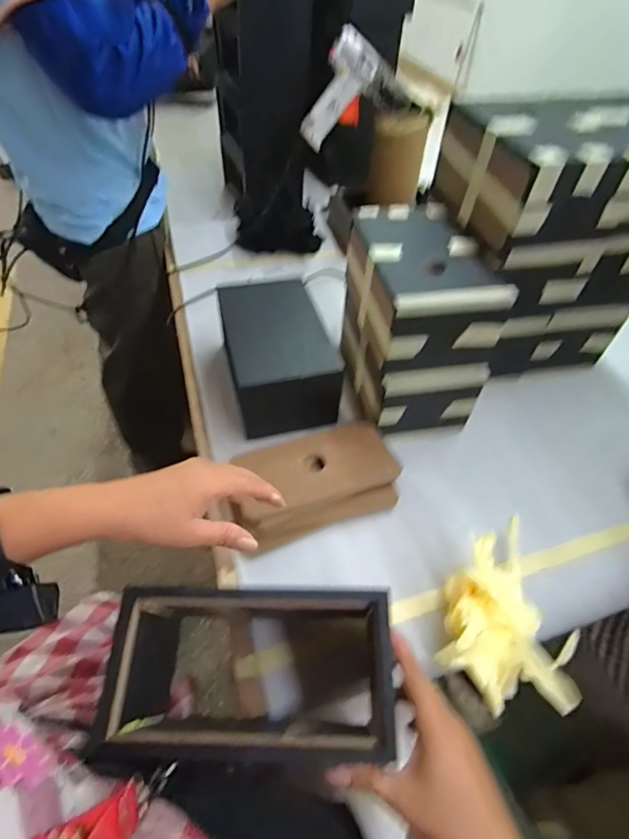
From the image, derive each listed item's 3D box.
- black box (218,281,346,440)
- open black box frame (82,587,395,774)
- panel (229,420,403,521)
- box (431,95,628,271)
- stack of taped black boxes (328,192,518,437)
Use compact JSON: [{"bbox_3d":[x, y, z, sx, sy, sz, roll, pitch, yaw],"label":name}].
[{"bbox_3d":[-0.052,-0.097,0.642,0.139,0.107,0.208,-9,52,-11],"label":"black box"},{"bbox_3d":[-0.050,0.193,0.334,0.211,0.057,0.115,2,51,-2],"label":"open black box frame"},{"bbox_3d":[-0.001,0.056,0.550,0.193,0.022,0.100,-15,54,-15],"label":"panel"},{"bbox_3d":[0.314,-0.315,0.557,0.268,0.121,0.217,-11,53,-12],"label":"box"},{"bbox_3d":[0.128,-0.135,0.601,0.133,0.210,0.225,-7,52,-9],"label":"stack of taped black boxes"}]

